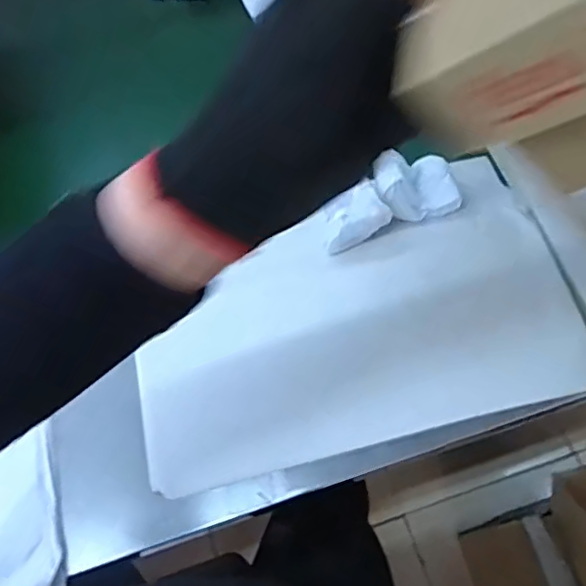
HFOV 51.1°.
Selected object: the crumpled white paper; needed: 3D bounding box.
[{"bbox_3d":[0.112,-0.116,0.713,0.168,0.046,0.080,-20,66,-6],"label":"crumpled white paper"}]

